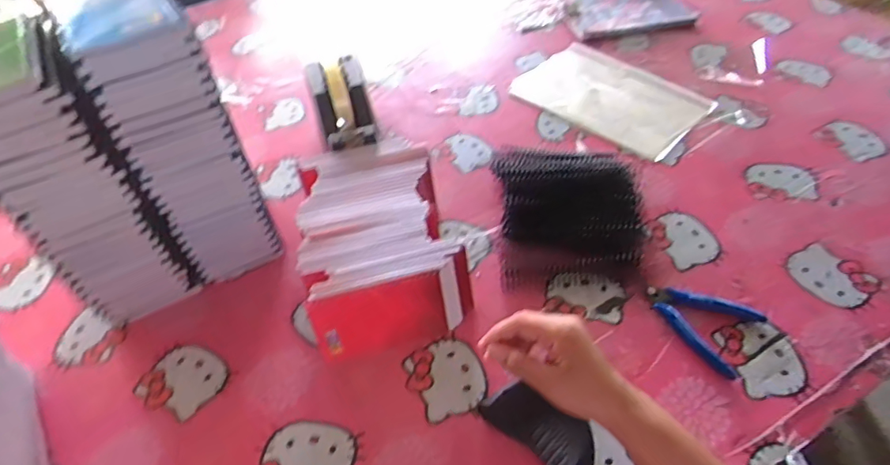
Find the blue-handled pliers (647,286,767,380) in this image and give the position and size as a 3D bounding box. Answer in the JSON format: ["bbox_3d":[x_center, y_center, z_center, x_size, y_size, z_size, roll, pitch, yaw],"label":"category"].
[{"bbox_3d":[0.259,0.087,0.509,0.103,0.014,0.084,28,57,23],"label":"blue-handled pliers"}]

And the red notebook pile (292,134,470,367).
[{"bbox_3d":[-0.075,0.008,0.559,0.164,0.083,0.226,-13,51,-8],"label":"red notebook pile"}]

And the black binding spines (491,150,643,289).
[{"bbox_3d":[0.146,-0.031,0.597,0.170,0.045,0.179,-5,50,-2],"label":"black binding spines"}]

